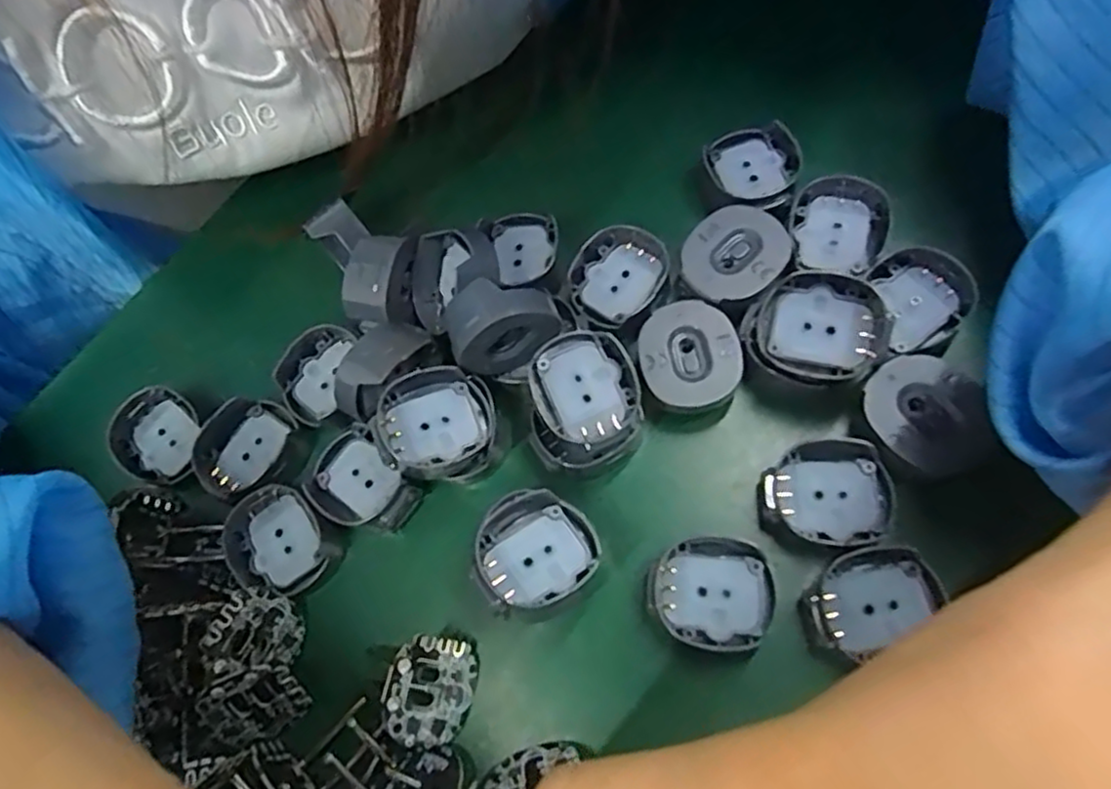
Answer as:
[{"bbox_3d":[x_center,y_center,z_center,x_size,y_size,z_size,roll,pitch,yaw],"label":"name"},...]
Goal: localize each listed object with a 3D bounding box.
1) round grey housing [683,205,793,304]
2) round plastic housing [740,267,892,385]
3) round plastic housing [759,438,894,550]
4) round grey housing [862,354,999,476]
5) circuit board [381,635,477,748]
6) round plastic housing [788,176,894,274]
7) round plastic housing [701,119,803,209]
[{"bbox_3d":[0.046,-0.036,0.177,0.025,0.005,0.026,39,81,19],"label":"round grey housing"},{"bbox_3d":[0.062,-0.015,0.162,0.027,0.009,0.028,0,88,15],"label":"round plastic housing"},{"bbox_3d":[0.063,0.023,0.158,0.029,0.007,0.024,-3,71,9],"label":"round plastic housing"},{"bbox_3d":[0.084,0.004,0.155,0.023,0.005,0.027,-13,69,5],"label":"round grey housing"},{"bbox_3d":[-0.030,0.068,0.158,0.022,0.004,0.023,24,70,-32],"label":"circuit board"},{"bbox_3d":[0.075,-0.044,0.179,0.026,0.012,0.023,32,79,18],"label":"round plastic housing"},{"bbox_3d":[0.055,-0.062,0.188,0.022,0.010,0.028,-13,69,5],"label":"round plastic housing"}]

